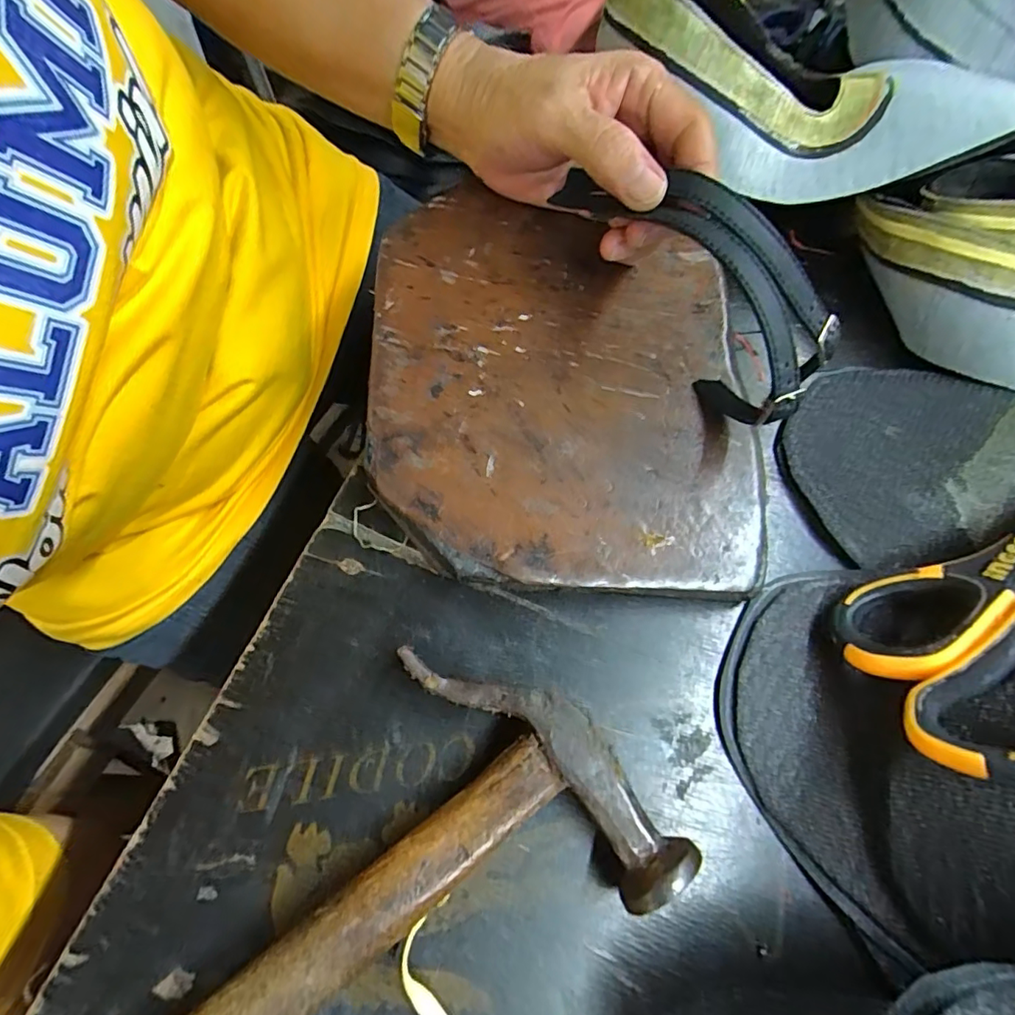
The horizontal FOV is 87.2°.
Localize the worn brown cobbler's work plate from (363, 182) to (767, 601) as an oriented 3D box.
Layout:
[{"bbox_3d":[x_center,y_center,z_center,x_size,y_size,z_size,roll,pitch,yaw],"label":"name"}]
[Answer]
[{"bbox_3d":[0.023,-0.059,0.250,0.165,0.027,0.203,1,65,-5],"label":"worn brown cobbler's work plate"}]

